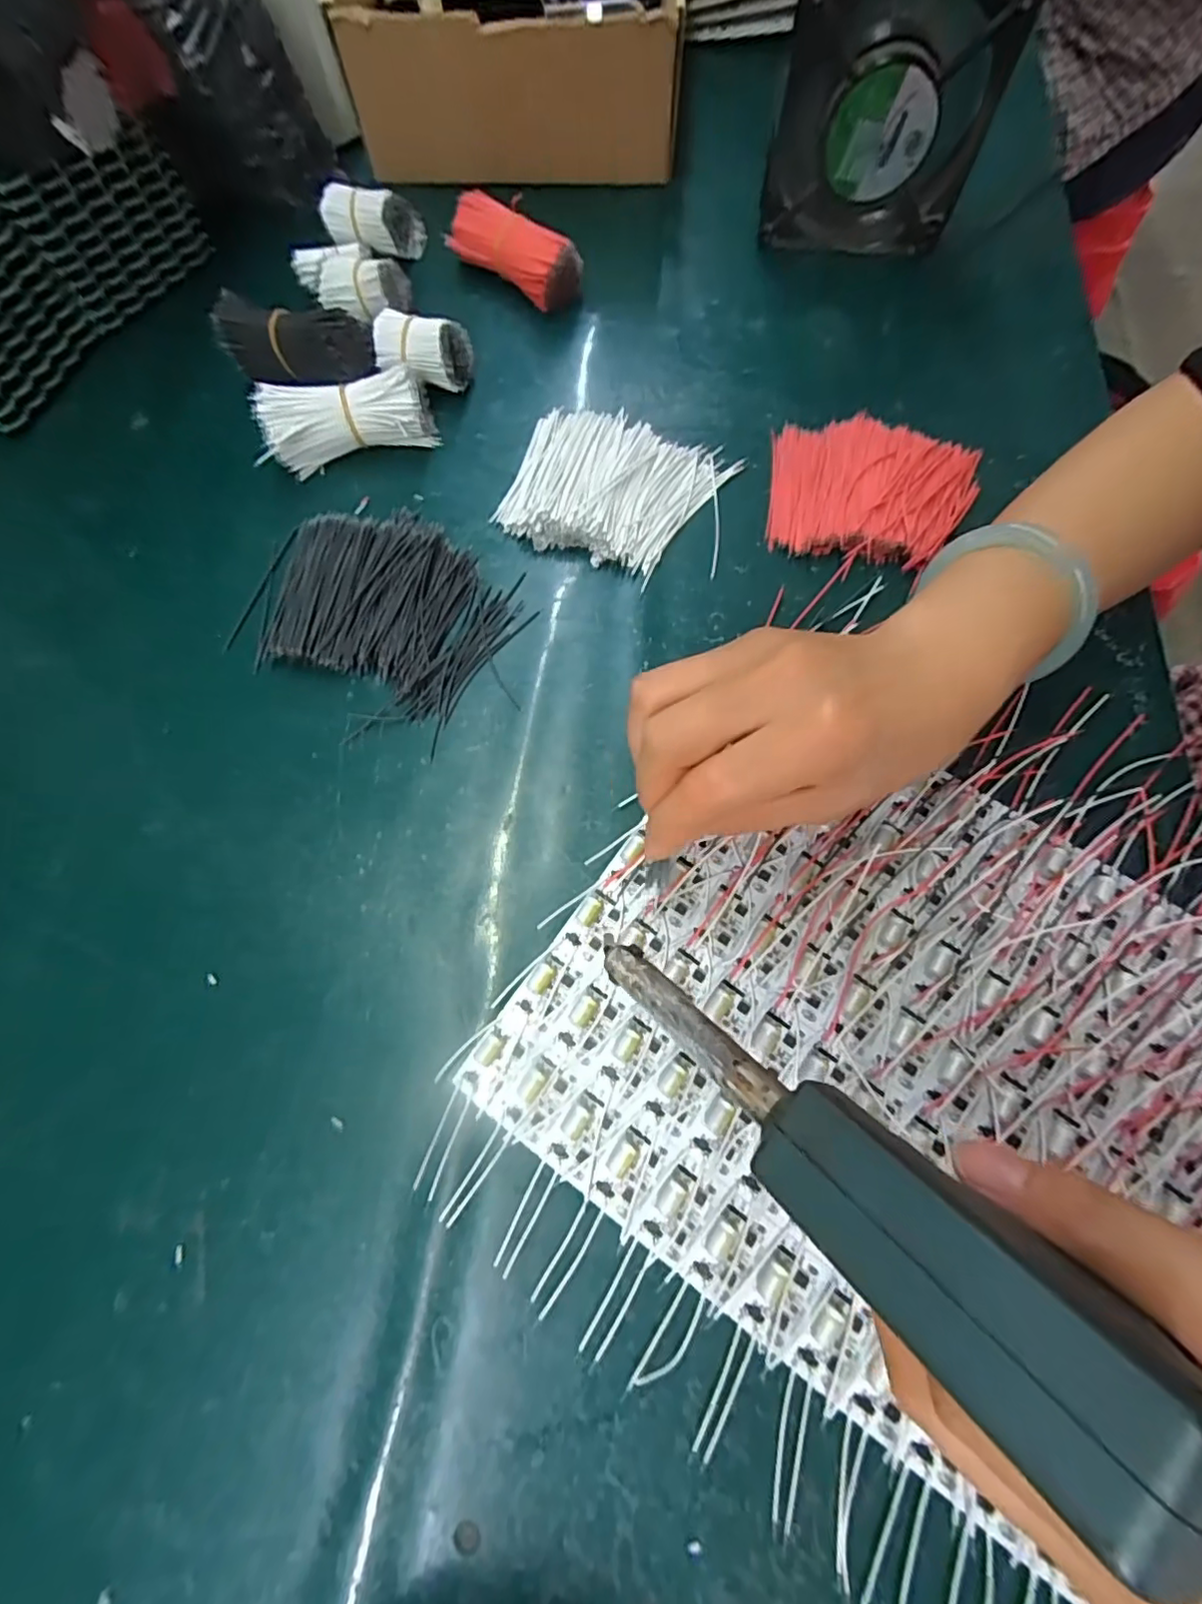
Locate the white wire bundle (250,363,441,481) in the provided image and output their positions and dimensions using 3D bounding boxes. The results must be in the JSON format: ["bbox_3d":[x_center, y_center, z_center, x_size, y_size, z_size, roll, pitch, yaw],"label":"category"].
[{"bbox_3d":[-0.145,-0.221,0.345,0.092,0.035,0.038,-18,72,-6],"label":"white wire bundle"}]

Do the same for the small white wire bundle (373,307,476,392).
[{"bbox_3d":[-0.106,-0.265,0.360,0.051,0.034,0.028,3,71,1],"label":"small white wire bundle"}]

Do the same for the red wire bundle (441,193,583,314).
[{"bbox_3d":[-0.055,-0.355,0.391,0.089,0.039,0.030,32,74,10],"label":"red wire bundle"}]

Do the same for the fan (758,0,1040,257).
[{"bbox_3d":[0.168,-0.404,0.362,0.122,0.131,0.034,0,71,0],"label":"fan"}]

